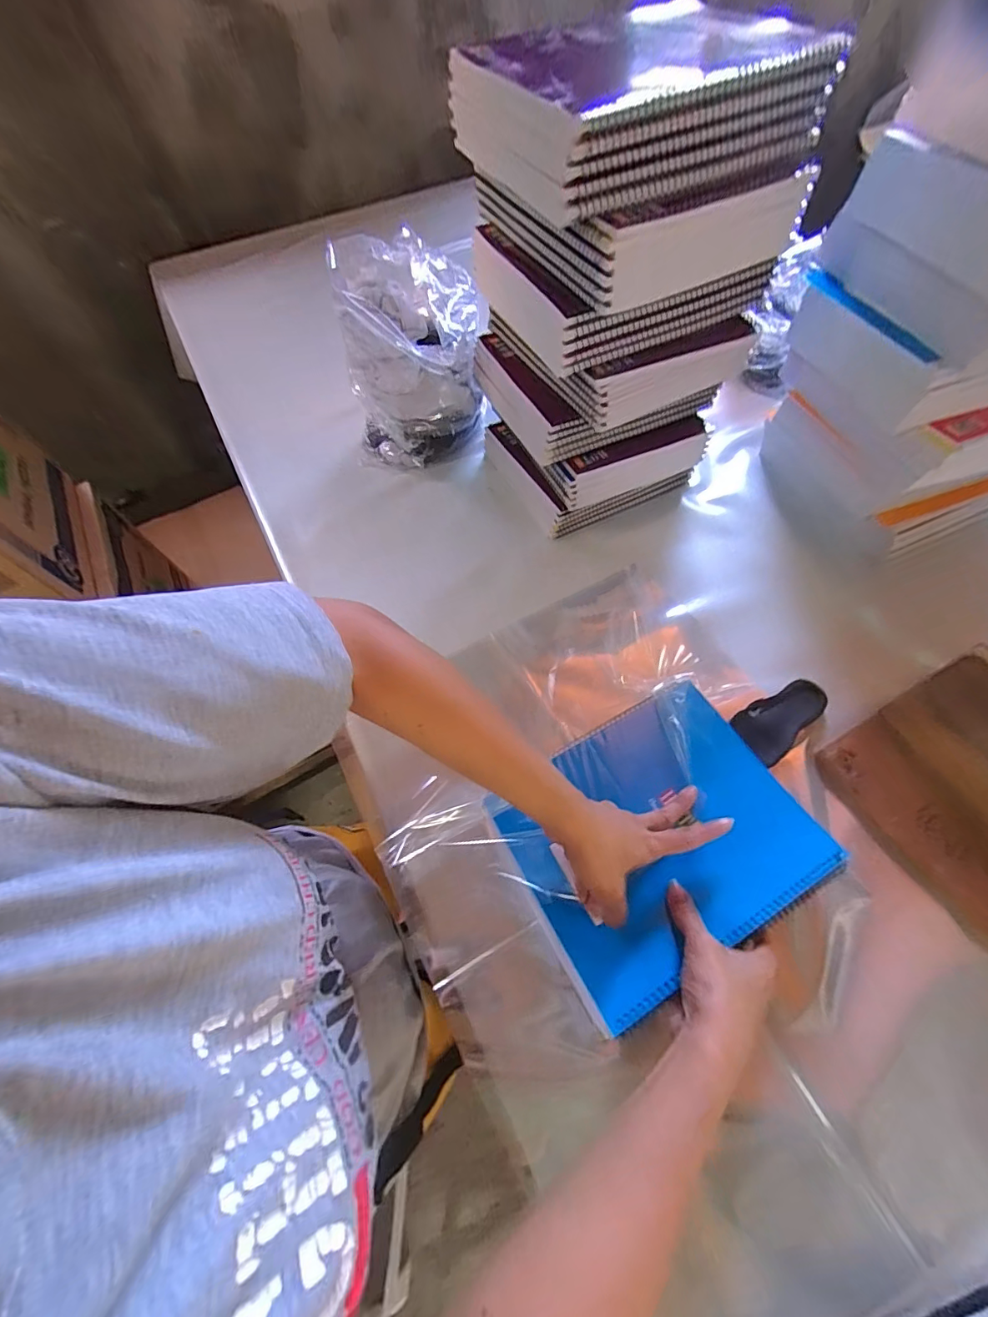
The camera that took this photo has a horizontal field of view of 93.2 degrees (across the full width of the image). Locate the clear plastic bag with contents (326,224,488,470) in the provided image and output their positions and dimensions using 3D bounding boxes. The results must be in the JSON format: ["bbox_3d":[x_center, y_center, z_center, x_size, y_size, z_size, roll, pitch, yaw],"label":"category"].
[{"bbox_3d":[-0.114,-0.407,0.659,0.193,0.240,0.157,-10,61,-3],"label":"clear plastic bag with contents"}]

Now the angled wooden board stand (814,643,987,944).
[{"bbox_3d":[0.440,0.126,0.417,0.132,0.135,0.202,-27,63,-11],"label":"angled wooden board stand"}]

